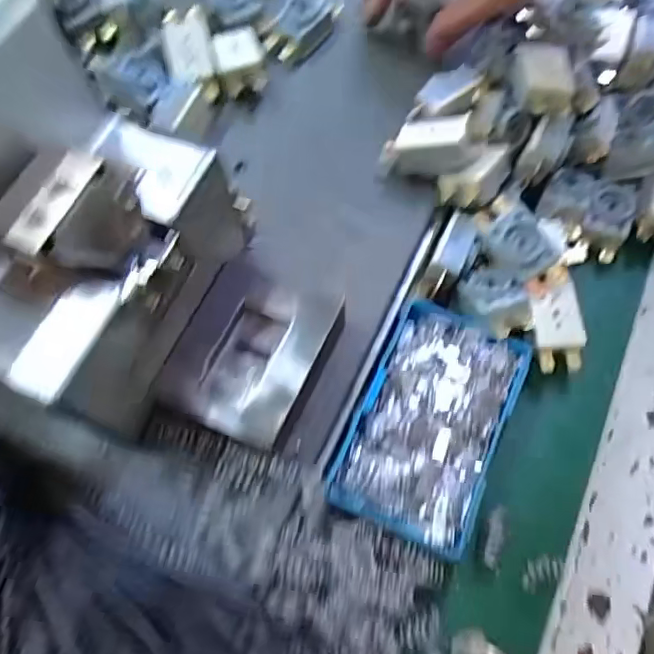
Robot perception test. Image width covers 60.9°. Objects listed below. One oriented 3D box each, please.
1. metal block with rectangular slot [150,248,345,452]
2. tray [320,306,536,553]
[{"bbox_3d":[-0.034,0.014,0.279,0.067,0.032,0.086,21,67,12],"label":"metal block with rectangular slot"},{"bbox_3d":[0.053,0.047,0.283,0.070,0.016,0.114,22,67,13],"label":"tray"}]

